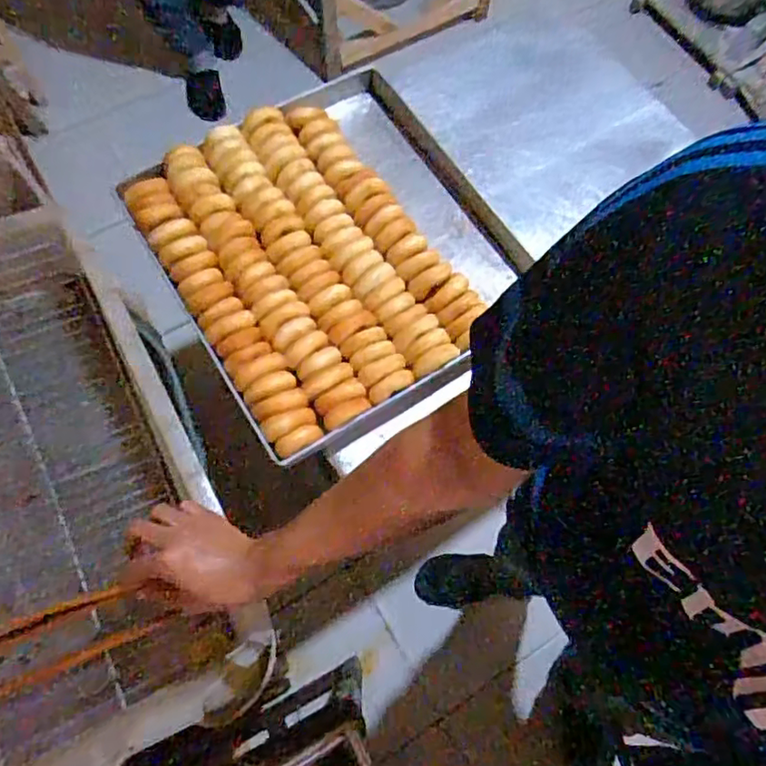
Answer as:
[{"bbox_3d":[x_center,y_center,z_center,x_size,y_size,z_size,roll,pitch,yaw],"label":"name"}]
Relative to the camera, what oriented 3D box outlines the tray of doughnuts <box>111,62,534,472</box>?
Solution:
[{"bbox_3d":[-0.084,-0.204,0.909,0.454,0.062,0.516,-31,73,-11],"label":"tray of doughnuts"}]

